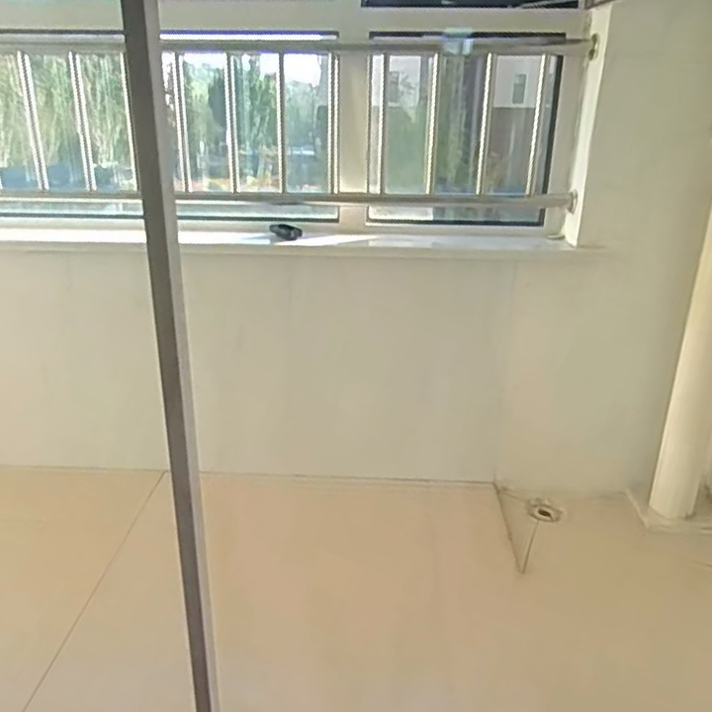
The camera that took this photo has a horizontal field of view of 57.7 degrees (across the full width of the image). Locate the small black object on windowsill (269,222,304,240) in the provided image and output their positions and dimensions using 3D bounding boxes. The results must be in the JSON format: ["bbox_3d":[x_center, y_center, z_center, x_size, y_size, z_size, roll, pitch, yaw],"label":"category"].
[{"bbox_3d":[-0.187,-0.334,1.735,0.085,0.042,0.031,0,21,-2],"label":"small black object on windowsill"}]

